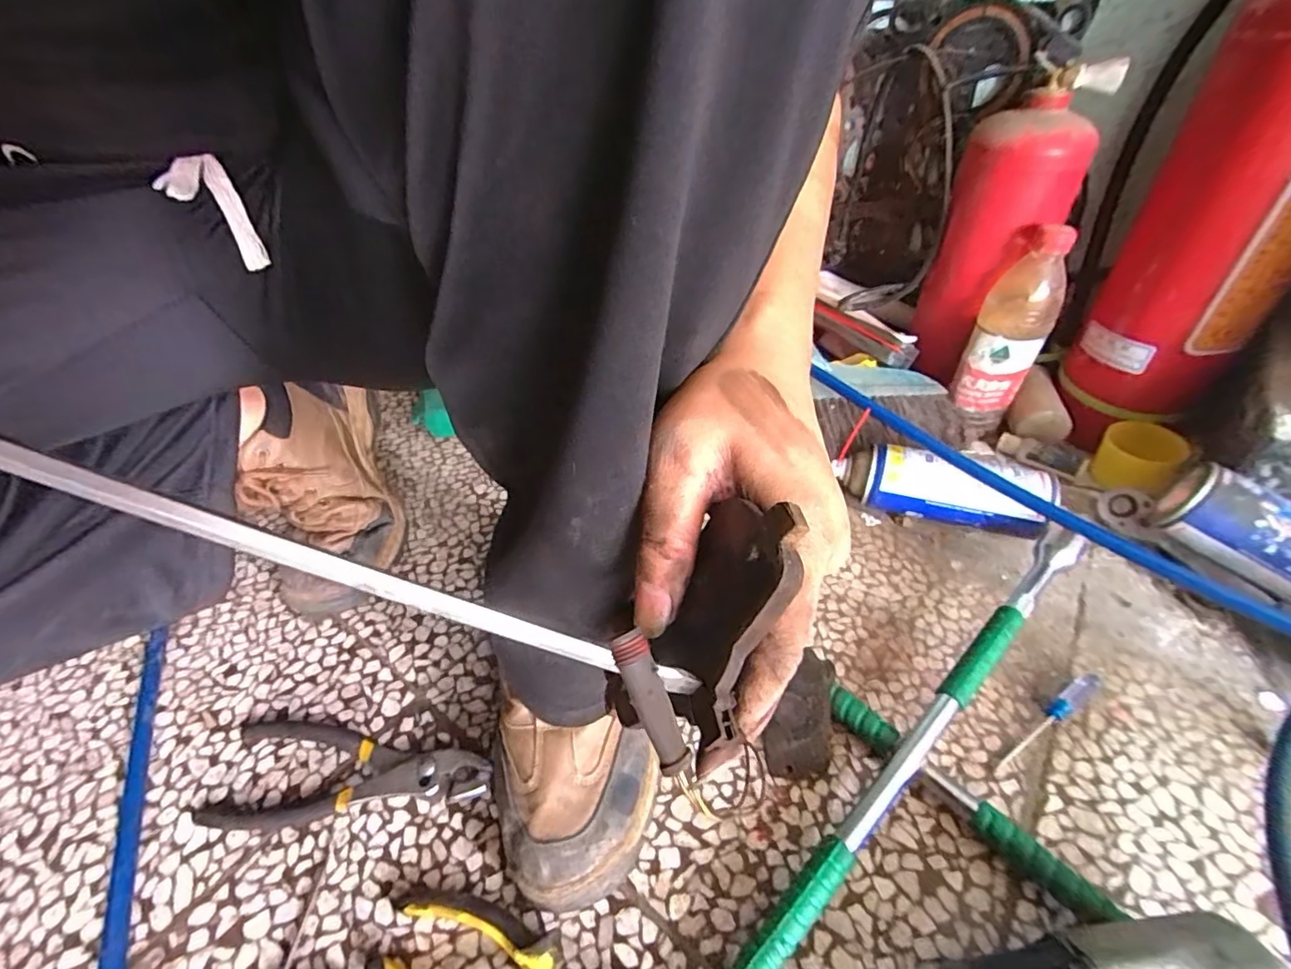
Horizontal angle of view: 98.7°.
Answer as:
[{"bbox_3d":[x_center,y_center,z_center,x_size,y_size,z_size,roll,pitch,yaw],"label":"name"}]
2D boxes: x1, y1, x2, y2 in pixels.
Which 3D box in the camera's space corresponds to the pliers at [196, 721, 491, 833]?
[{"bbox_3d":[-0.205,0.203,0.387,0.191,0.014,0.069,1,43,4],"label":"pliers"}]

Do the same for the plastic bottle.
[{"bbox_3d":[0.379,-0.152,0.584,0.068,0.198,0.065,24,50,26],"label":"plastic bottle"}]

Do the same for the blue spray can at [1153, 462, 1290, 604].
[{"bbox_3d":[0.511,0.050,0.435,0.054,0.063,0.161,-31,50,-27],"label":"blue spray can"}]

